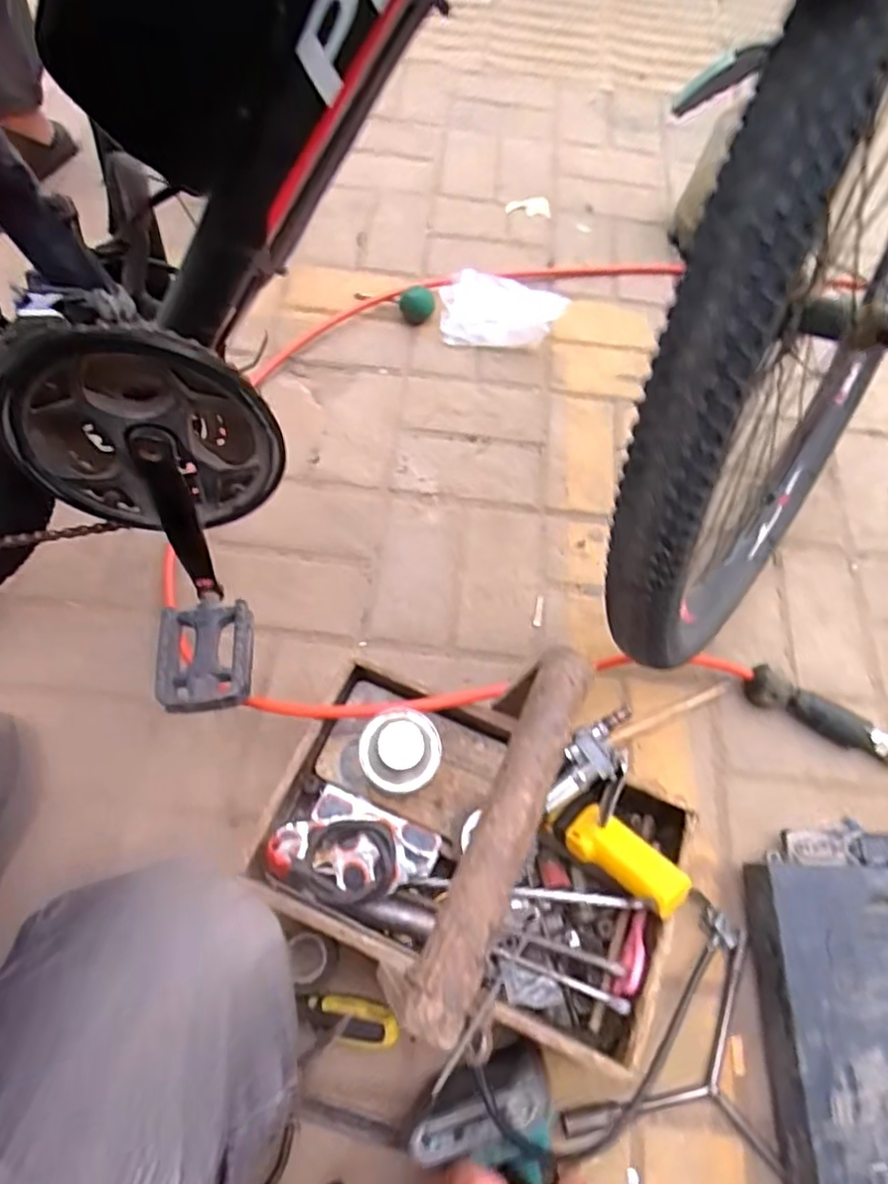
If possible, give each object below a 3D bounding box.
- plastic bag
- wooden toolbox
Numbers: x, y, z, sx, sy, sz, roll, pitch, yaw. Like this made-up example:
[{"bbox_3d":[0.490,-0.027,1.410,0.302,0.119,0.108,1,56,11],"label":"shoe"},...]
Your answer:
[{"bbox_3d":[0.084,-0.414,0.930,0.176,0.055,0.121,5,64,-1],"label":"plastic bag"},{"bbox_3d":[0.033,0.195,0.503,0.349,0.270,0.236,28,67,6],"label":"wooden toolbox"}]

